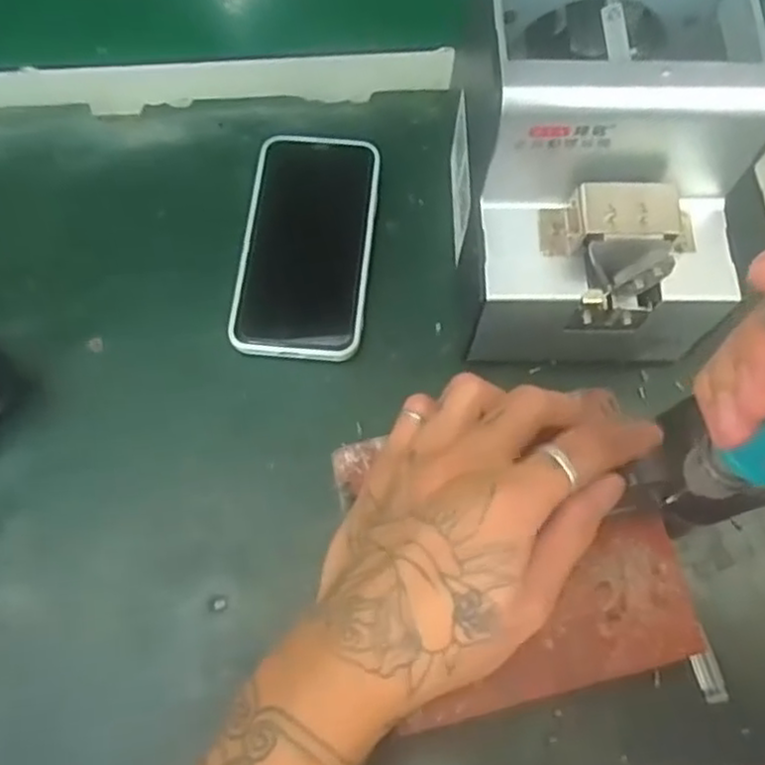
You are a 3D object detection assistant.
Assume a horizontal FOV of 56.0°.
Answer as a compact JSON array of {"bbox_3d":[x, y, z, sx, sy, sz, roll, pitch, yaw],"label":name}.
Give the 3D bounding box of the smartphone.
[{"bbox_3d":[-0.044,-0.083,0.425,0.075,0.012,0.148,5,68,2],"label":"smartphone"}]

